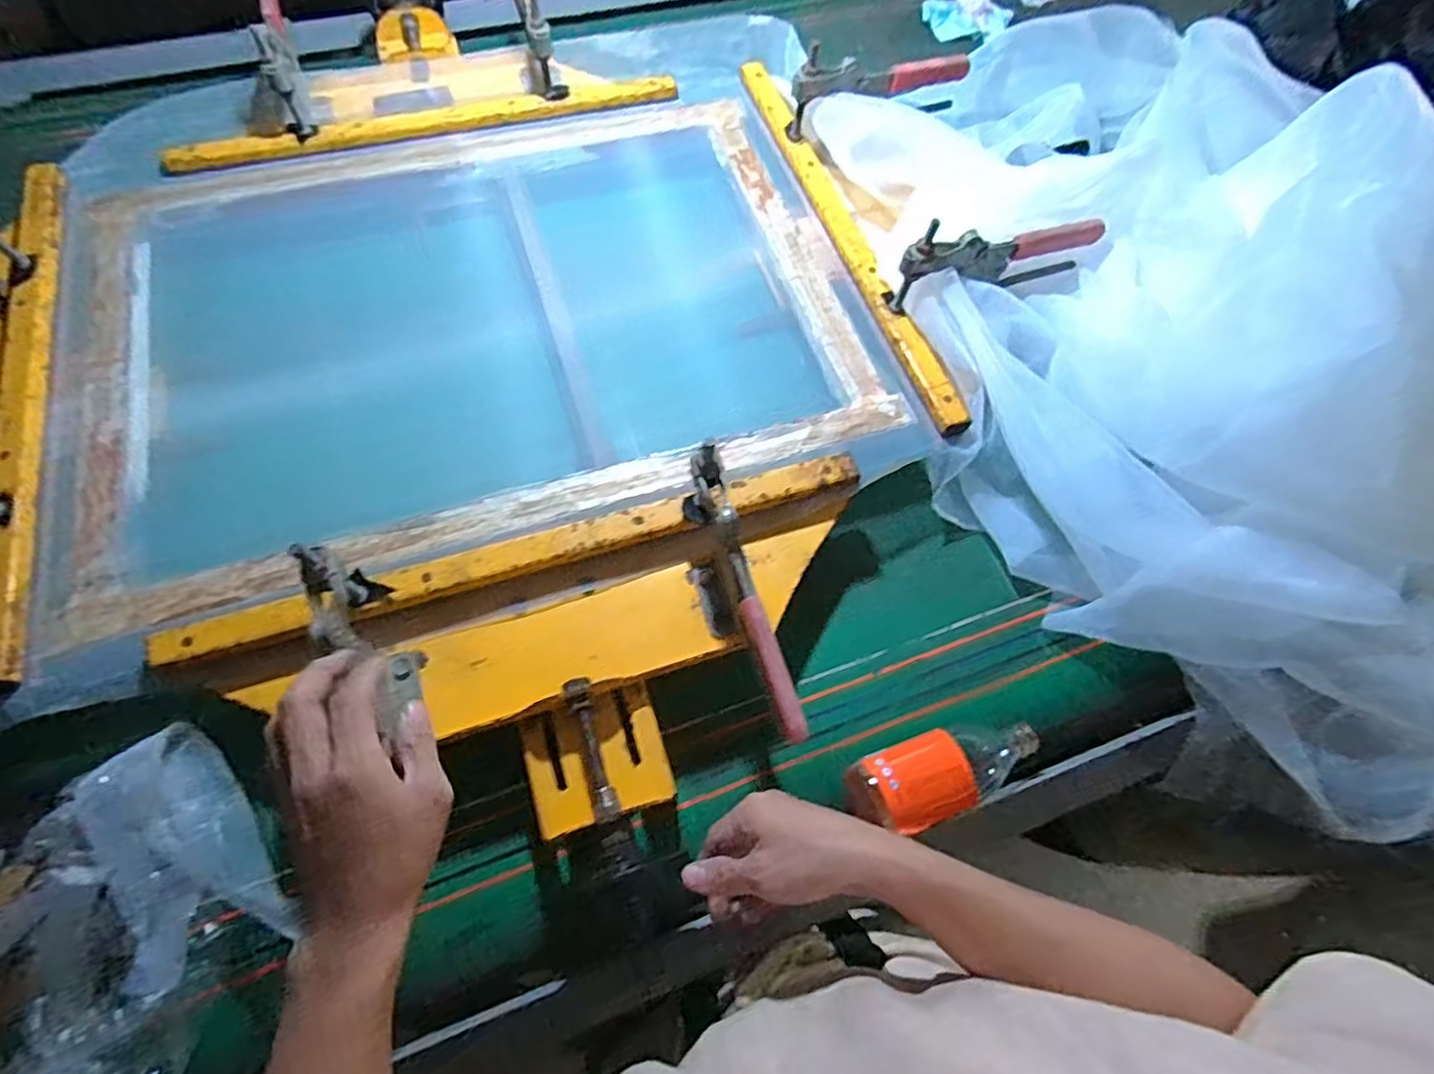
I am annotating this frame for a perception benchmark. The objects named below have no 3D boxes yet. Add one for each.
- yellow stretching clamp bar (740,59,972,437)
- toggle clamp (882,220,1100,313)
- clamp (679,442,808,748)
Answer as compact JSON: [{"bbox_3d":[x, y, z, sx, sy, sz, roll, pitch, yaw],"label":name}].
[{"bbox_3d":[0.143,-0.350,0.746,0.033,0.026,0.553,-17,68,-10],"label":"yellow stretching clamp bar"},{"bbox_3d":[0.286,-0.281,0.667,0.220,0.087,0.027,-13,67,-9],"label":"toggle clamp"},{"bbox_3d":[0.013,0.051,0.516,0.037,0.104,0.227,-14,67,-9],"label":"clamp"}]

